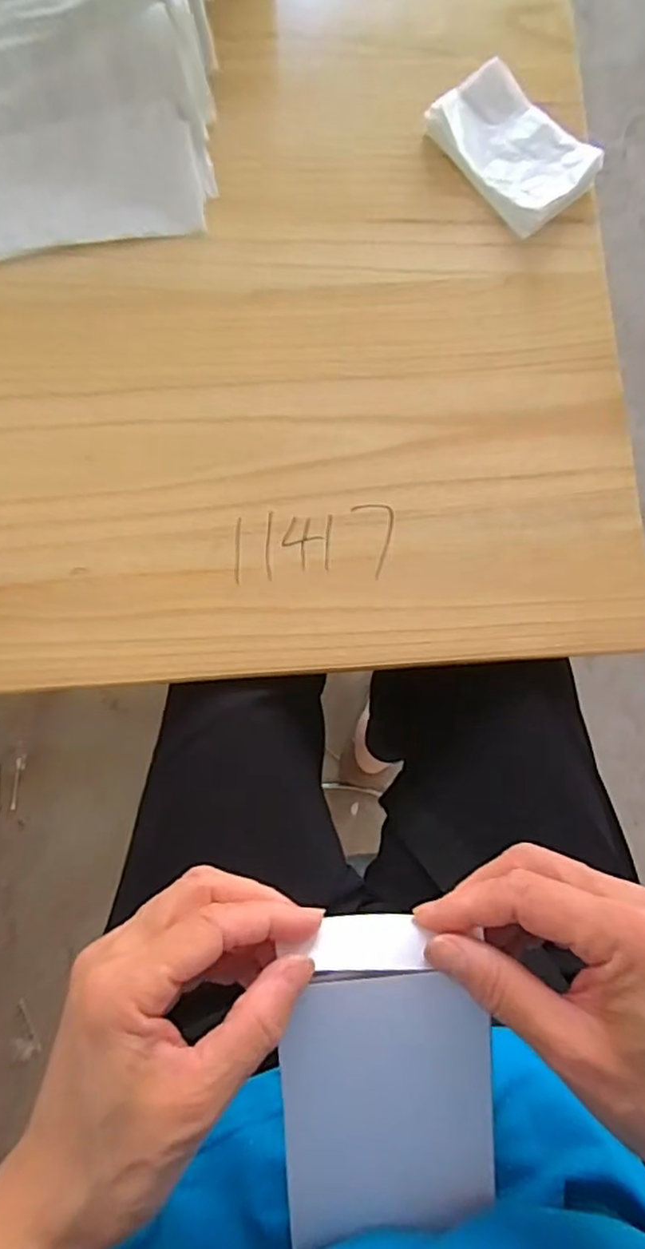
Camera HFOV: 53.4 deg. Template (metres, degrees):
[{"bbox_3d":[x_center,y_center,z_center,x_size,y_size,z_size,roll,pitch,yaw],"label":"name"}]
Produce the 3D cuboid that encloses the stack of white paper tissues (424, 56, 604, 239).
[{"bbox_3d":[0.154,-0.387,0.520,0.086,0.023,0.128,-41,86,-7],"label":"stack of white paper tissues"}]

